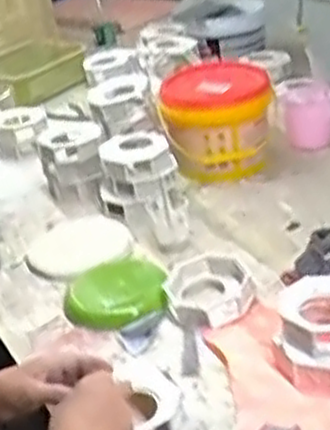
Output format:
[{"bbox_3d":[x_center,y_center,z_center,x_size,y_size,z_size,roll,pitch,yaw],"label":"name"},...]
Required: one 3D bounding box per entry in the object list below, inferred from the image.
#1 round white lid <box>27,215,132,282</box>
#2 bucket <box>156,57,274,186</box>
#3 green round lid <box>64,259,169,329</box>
[{"bbox_3d":[-0.139,0.053,1.280,0.165,0.020,0.165,-4,30,2],"label":"round white lid"},{"bbox_3d":[0.092,-0.175,1.474,0.201,0.160,0.178,-5,30,2],"label":"bucket"},{"bbox_3d":[-0.071,0.114,1.113,0.149,0.032,0.123,-2,30,6],"label":"green round lid"}]

